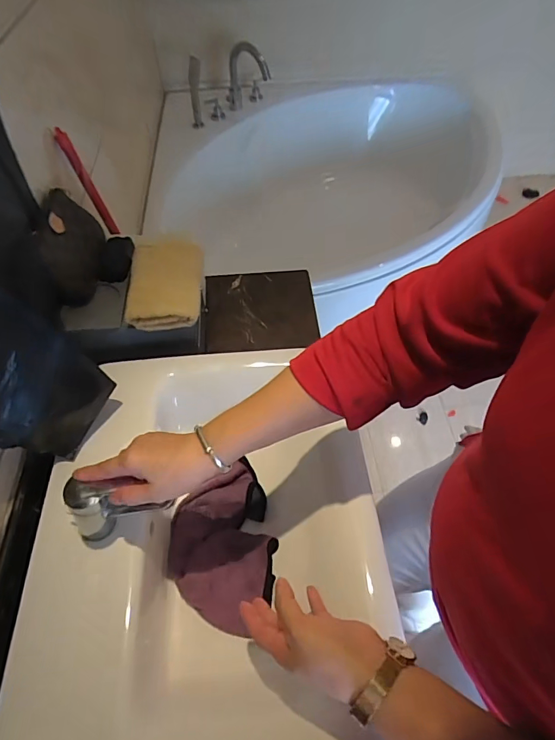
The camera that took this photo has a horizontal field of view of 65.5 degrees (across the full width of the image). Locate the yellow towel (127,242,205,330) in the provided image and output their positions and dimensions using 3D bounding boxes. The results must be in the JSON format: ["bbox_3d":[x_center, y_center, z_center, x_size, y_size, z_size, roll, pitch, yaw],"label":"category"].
[{"bbox_3d":[-0.193,-0.154,0.751,0.120,0.041,0.184,-3,54,-1],"label":"yellow towel"}]

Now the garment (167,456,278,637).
[{"bbox_3d":[-0.080,0.251,0.632,0.147,0.033,0.218,1,54,2],"label":"garment"}]

